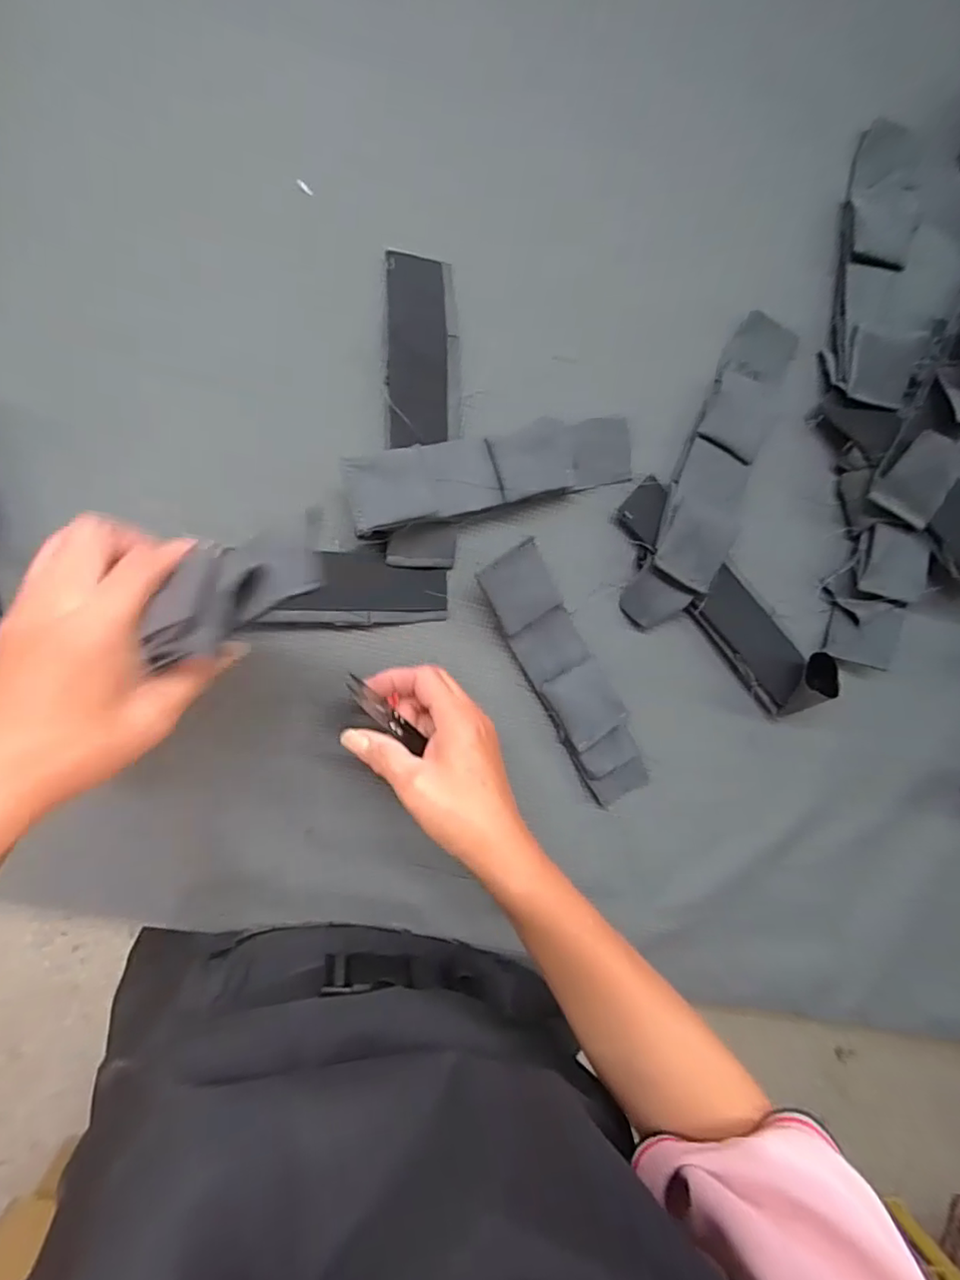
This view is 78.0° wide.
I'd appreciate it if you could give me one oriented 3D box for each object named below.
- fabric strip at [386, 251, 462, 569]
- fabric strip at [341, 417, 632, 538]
[{"bbox_3d":[-0.036,-0.149,0.385,0.049,0.012,0.199,-1,92,-20],"label":"fabric strip"},{"bbox_3d":[0.014,-0.111,0.383,0.198,0.009,0.047,-17,96,-19],"label":"fabric strip"}]

